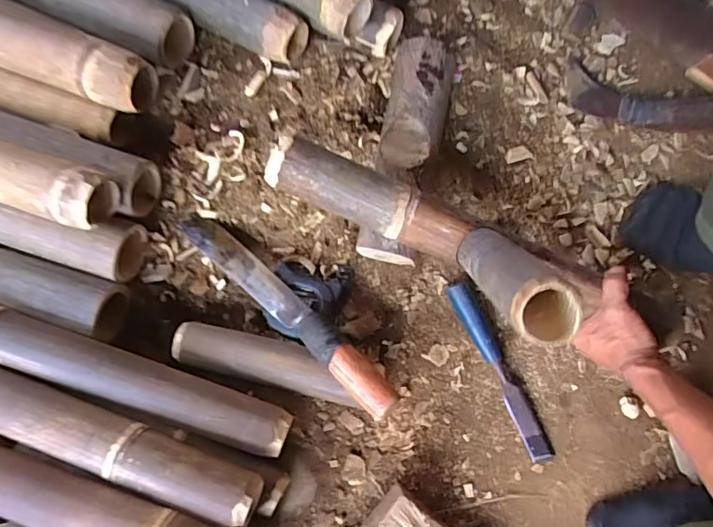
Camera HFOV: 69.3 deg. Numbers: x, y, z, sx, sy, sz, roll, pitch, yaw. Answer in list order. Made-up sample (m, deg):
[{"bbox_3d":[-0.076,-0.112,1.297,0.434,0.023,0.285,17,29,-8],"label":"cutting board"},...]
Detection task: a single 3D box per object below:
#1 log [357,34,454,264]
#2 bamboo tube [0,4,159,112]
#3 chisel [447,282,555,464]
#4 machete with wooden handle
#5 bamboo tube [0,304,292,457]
[{"bbox_3d":[0.065,-0.140,0.631,0.077,0.054,0.279,11,81,2],"label":"log"},{"bbox_3d":[-0.460,-0.286,0.603,0.476,0.065,0.071,21,81,4],"label":"bamboo tube"},{"bbox_3d":[0.170,0.127,0.609,0.027,0.029,0.224,-26,81,-6],"label":"chisel"},{"bbox_3d":[-0.087,0.046,0.594,0.343,0.020,0.040,39,81,23],"label":"machete with wooden handle"},{"bbox_3d":[-0.296,0.104,0.542,0.463,0.049,0.060,20,81,4],"label":"bamboo tube"}]

